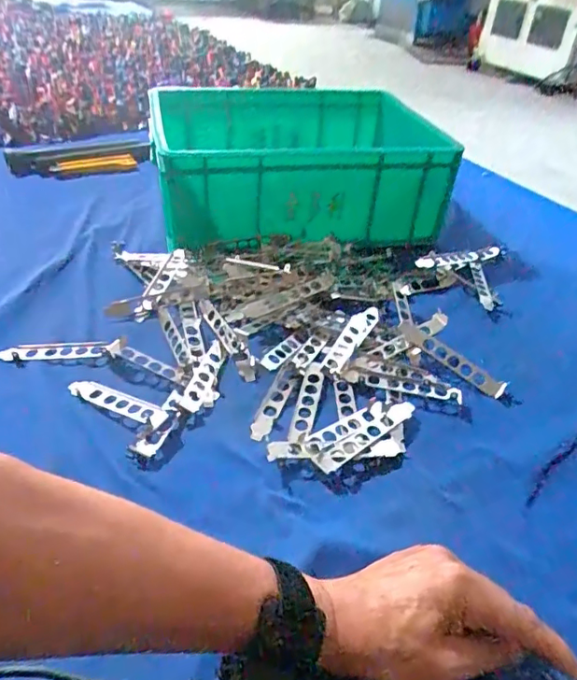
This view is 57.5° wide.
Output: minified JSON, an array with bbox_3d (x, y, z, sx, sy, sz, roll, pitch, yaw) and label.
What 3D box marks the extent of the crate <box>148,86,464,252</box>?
[{"bbox_3d":[0.019,-0.273,0.810,0.425,0.156,0.311,-7,39,-16],"label":"crate"}]

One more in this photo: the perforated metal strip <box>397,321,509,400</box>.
[{"bbox_3d":[0.171,0.018,0.554,0.123,0.010,0.024,36,46,16],"label":"perforated metal strip"}]

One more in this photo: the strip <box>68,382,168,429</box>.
[{"bbox_3d":[-0.159,0.055,0.487,0.112,0.018,0.017,22,40,21],"label":"strip"}]

